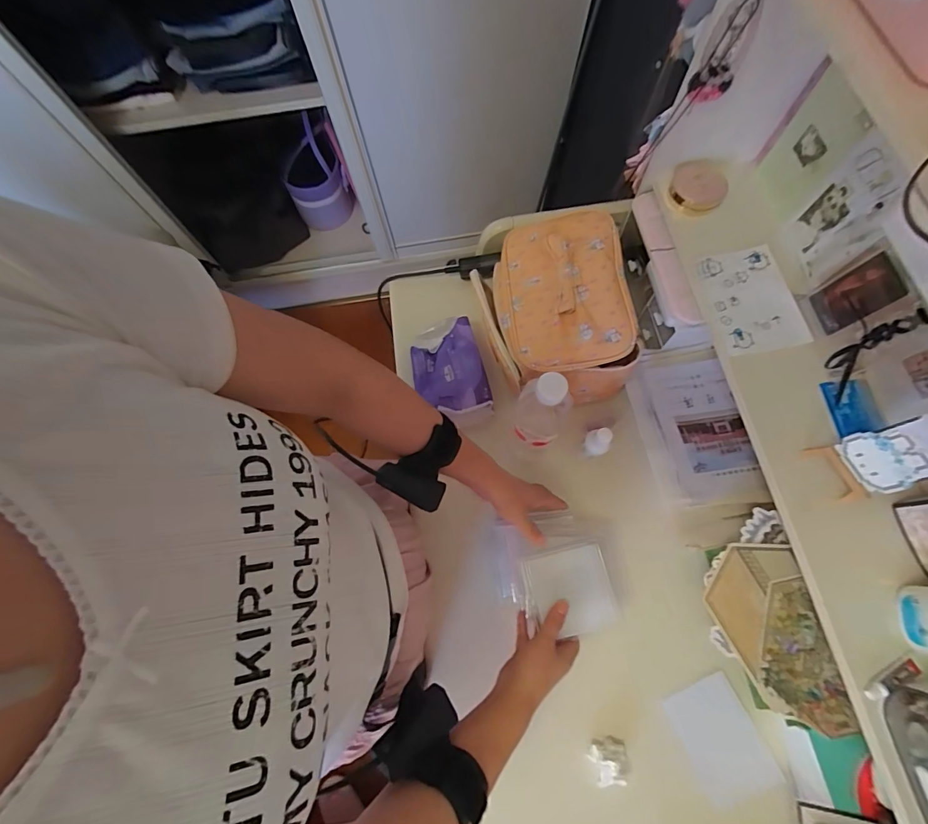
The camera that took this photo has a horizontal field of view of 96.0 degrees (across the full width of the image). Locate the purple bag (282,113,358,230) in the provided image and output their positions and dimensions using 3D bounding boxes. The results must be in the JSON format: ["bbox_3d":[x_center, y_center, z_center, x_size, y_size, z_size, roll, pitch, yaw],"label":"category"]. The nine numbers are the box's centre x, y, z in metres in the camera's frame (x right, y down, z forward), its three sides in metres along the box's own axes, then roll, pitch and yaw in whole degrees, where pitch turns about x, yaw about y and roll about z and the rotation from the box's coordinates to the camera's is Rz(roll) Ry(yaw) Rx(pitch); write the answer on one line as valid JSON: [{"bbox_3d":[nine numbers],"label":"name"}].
[{"bbox_3d":[-0.503,-0.772,1.426,0.192,0.360,0.104,-15,71,-3],"label":"purple bag"}]

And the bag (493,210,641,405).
[{"bbox_3d":[0.138,-0.146,0.593,0.183,0.153,0.232,-4,71,1],"label":"bag"}]

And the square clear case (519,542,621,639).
[{"bbox_3d":[0.125,0.212,0.493,0.096,0.008,0.090,-13,71,-2],"label":"square clear case"}]

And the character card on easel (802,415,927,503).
[{"bbox_3d":[0.413,0.048,0.411,0.032,0.108,0.060,-17,71,-3],"label":"character card on easel"}]

